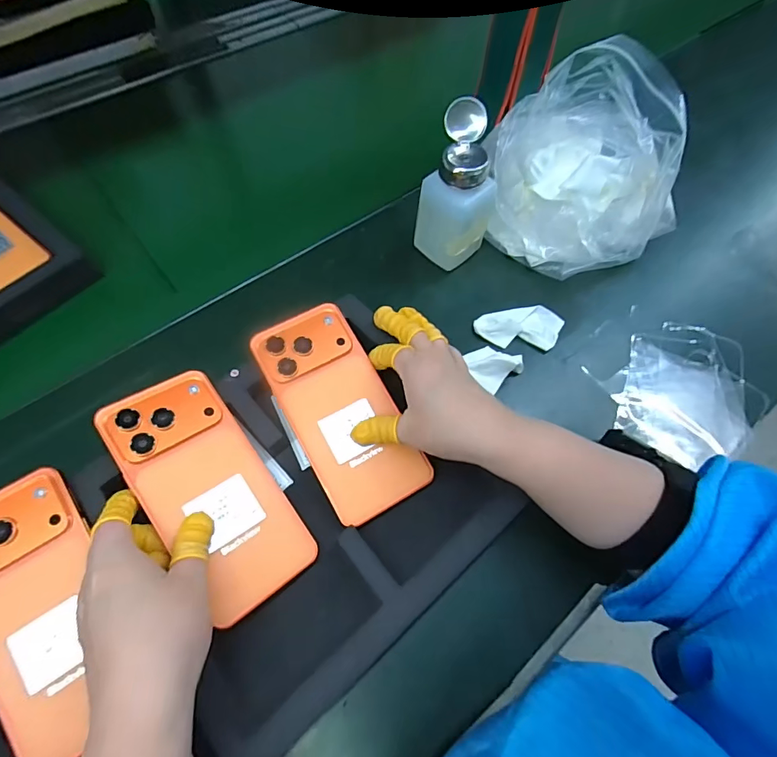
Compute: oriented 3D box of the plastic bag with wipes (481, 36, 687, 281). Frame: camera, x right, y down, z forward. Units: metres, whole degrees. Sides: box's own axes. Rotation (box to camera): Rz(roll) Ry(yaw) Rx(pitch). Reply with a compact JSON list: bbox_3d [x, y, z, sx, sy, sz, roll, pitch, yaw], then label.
[{"bbox_3d":[0.168,-0.177,0.389,0.104,0.149,0.169,-39,66,-24],"label":"plastic bag with wipes"}]

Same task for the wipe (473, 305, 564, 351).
[{"bbox_3d":[0.118,-0.048,0.394,0.076,0.013,0.039,5,57,1],"label":"wipe"}]

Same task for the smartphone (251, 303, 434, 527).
[{"bbox_3d":[-0.036,0.021,0.328,0.076,0.008,0.160,-24,76,-16],"label":"smartphone"}]

